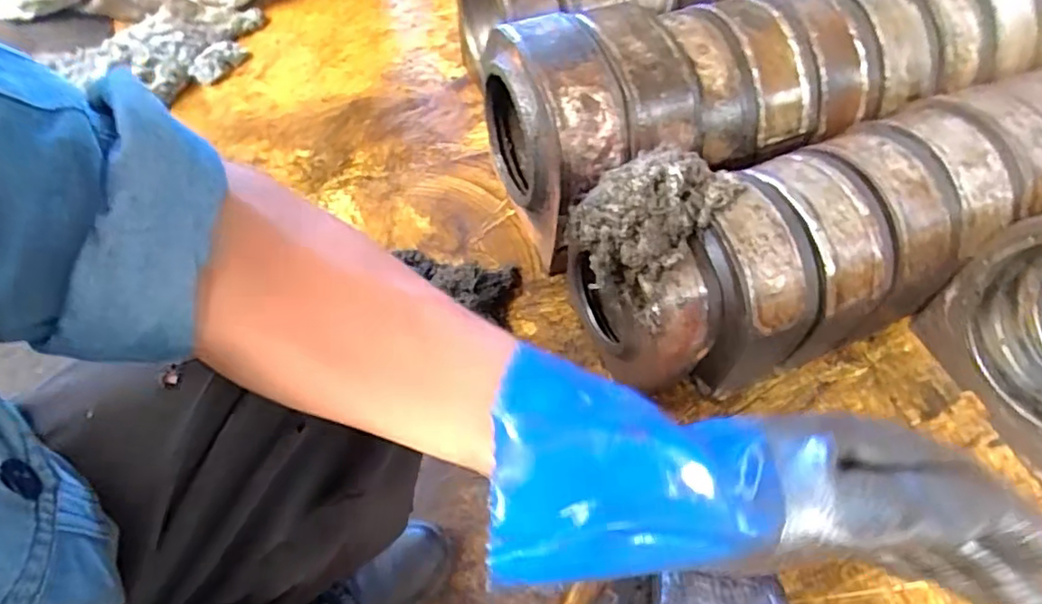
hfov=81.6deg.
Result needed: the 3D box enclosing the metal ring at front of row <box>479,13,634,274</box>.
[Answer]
[{"bbox_3d":[0.048,-0.240,0.877,0.132,0.257,0.248,-18,58,-13],"label":"metal ring at front of row"}]

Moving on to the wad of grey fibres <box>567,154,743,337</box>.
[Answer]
[{"bbox_3d":[0.152,-0.099,0.690,0.142,0.109,0.197,35,61,20],"label":"wad of grey fibres"}]

